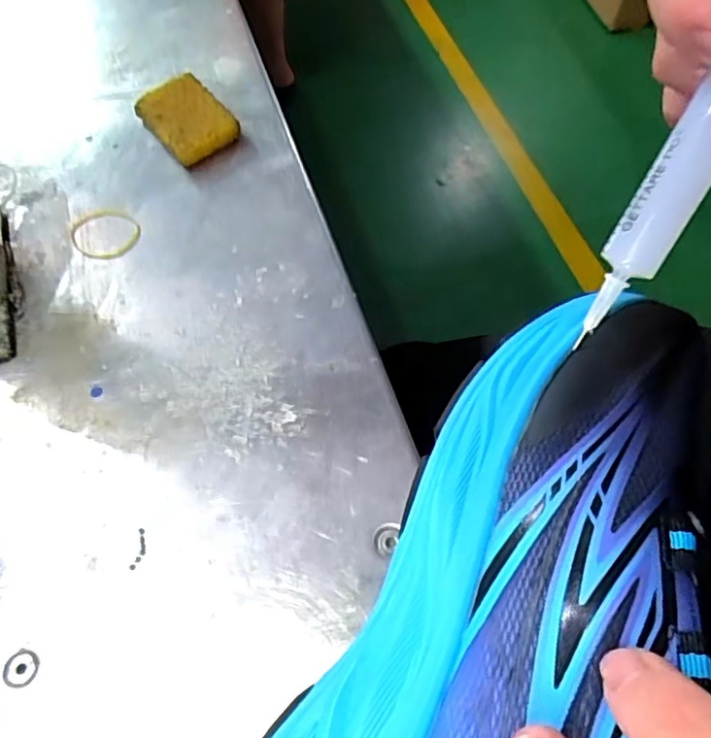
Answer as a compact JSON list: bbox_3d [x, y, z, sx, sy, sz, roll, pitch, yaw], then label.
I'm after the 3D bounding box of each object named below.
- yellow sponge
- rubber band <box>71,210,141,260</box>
[{"bbox_3d":[-0.102,-0.153,0.376,0.043,0.019,0.060,-35,65,-15],"label":"yellow sponge"},{"bbox_3d":[-0.140,-0.076,0.341,0.037,0.004,0.038,-1,61,2],"label":"rubber band"}]

